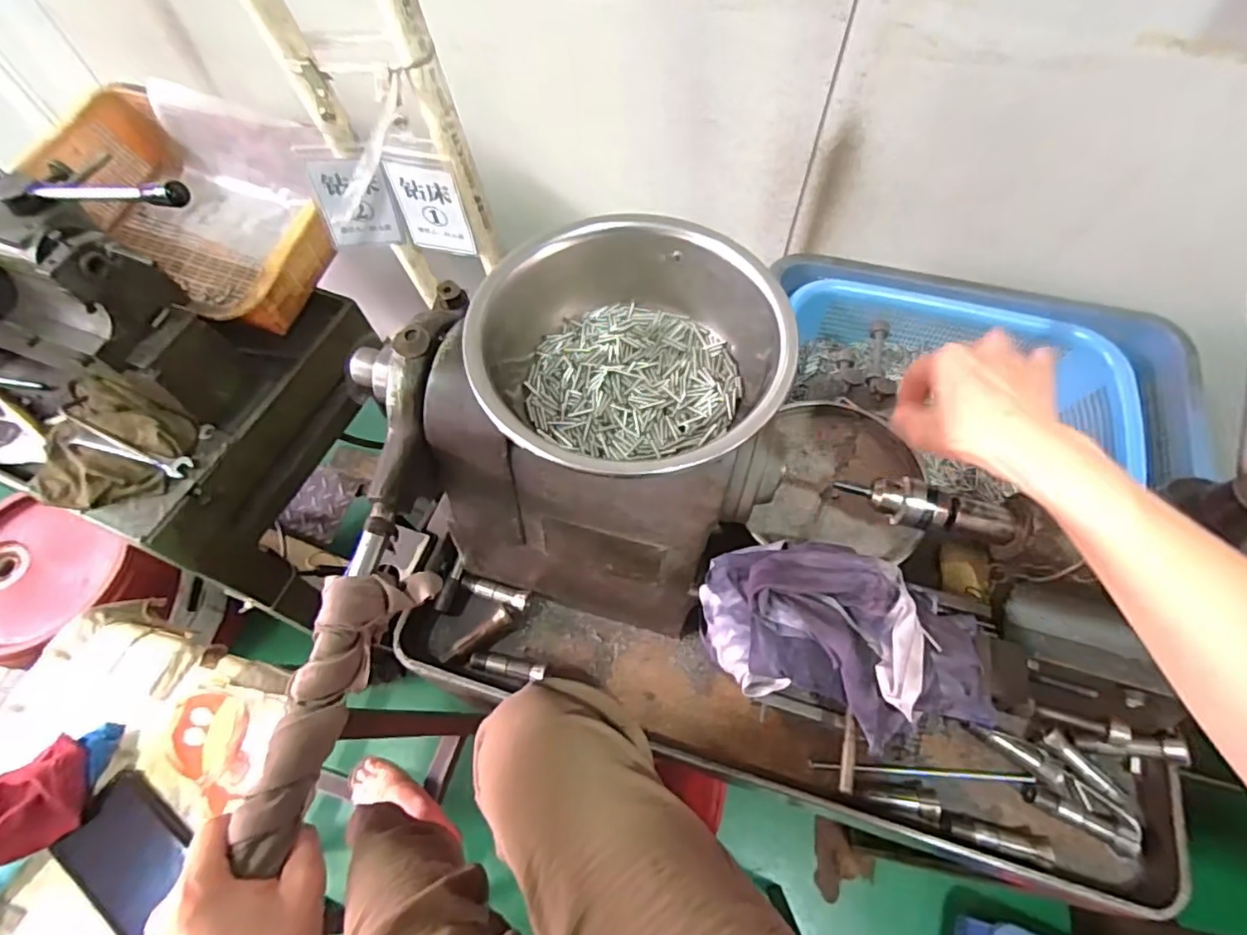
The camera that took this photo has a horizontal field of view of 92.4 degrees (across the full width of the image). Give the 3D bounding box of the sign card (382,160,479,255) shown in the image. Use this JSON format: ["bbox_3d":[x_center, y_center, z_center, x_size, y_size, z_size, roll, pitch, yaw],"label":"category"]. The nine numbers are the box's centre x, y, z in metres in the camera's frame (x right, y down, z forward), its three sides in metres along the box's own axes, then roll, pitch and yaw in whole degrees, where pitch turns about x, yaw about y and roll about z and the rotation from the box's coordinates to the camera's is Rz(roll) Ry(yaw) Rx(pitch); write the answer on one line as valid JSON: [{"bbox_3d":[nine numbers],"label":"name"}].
[{"bbox_3d":[-0.166,-0.223,0.520,0.065,0.092,0.006,9,63,6],"label":"sign card"}]

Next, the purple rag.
[{"bbox_3d":[0.134,0.104,0.367,0.170,0.065,0.093,21,65,12],"label":"purple rag"}]

